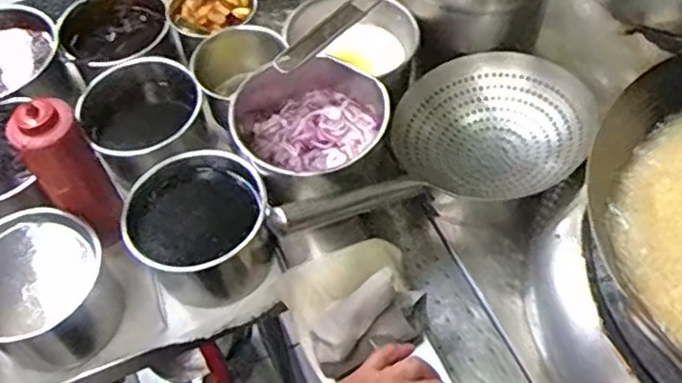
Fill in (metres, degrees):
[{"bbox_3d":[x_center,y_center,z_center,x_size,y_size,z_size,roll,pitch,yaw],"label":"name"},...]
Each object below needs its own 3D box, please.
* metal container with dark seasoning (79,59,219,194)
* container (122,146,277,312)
[{"bbox_3d":[-0.253,-0.084,0.912,0.150,0.099,0.154,-26,57,-14],"label":"metal container with dark seasoning"},{"bbox_3d":[-0.160,0.046,0.808,0.151,0.117,0.162,-2,54,3],"label":"container"}]

